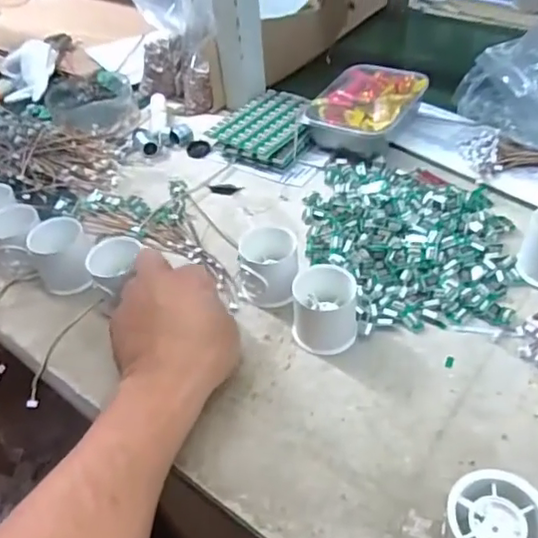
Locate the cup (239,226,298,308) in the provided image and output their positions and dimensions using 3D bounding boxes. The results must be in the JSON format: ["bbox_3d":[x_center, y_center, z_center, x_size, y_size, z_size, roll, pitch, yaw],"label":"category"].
[{"bbox_3d":[0.000,0.001,0.506,0.050,0.052,0.055,-3,45,3],"label":"cup"}]

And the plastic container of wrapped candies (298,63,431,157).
[{"bbox_3d":[0.114,-0.185,0.678,0.112,0.053,0.129,19,51,23],"label":"plastic container of wrapped candies"}]

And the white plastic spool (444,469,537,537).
[{"bbox_3d":[0.134,0.157,0.336,0.059,0.053,0.052,14,49,19],"label":"white plastic spool"}]

